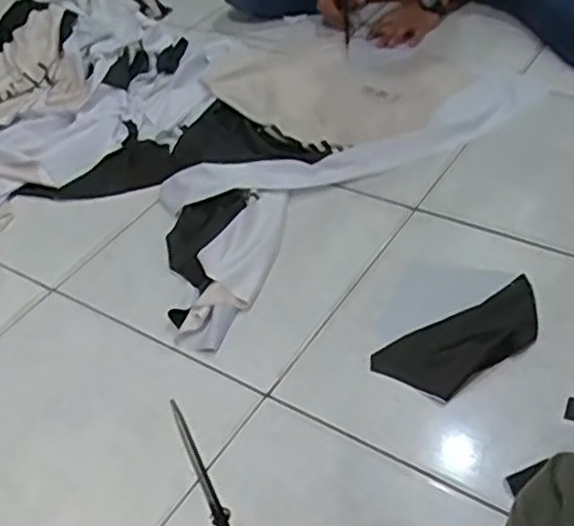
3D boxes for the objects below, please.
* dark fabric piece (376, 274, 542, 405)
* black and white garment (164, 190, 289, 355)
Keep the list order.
[{"bbox_3d":[0.226,0.089,0.859,0.235,0.015,0.102,-28,47,-21],"label":"dark fabric piece"},{"bbox_3d":[-0.100,-0.011,1.019,0.171,0.038,0.334,2,43,9],"label":"black and white garment"}]

